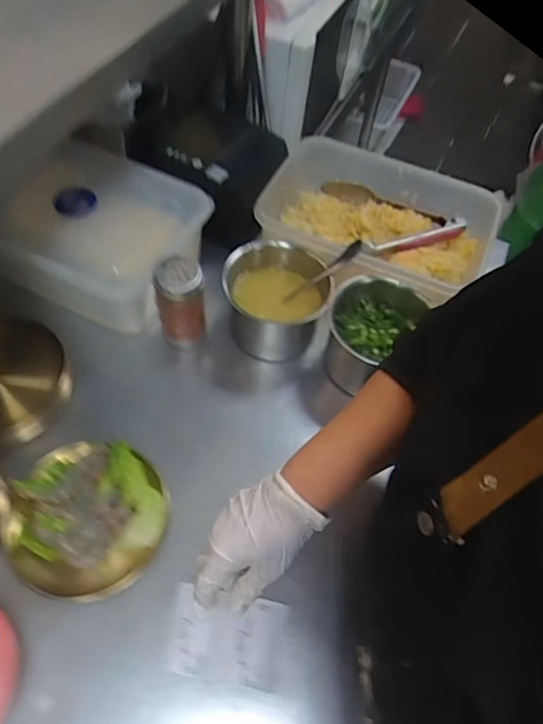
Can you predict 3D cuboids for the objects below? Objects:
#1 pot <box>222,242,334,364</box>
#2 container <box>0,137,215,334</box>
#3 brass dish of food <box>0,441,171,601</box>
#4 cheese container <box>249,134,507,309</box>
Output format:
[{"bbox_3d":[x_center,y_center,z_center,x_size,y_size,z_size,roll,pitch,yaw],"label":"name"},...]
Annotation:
[{"bbox_3d":[0.006,-0.073,0.705,0.128,0.128,0.125,1,56,-2],"label":"pot"},{"bbox_3d":[-0.219,-0.164,0.738,0.224,0.123,0.225,21,57,11],"label":"container"},{"bbox_3d":[-0.198,0.163,0.570,0.160,0.033,0.158,1,56,-2],"label":"brass dish of food"},{"bbox_3d":[0.136,-0.186,0.735,0.300,0.079,0.217,26,58,14],"label":"cheese container"}]

